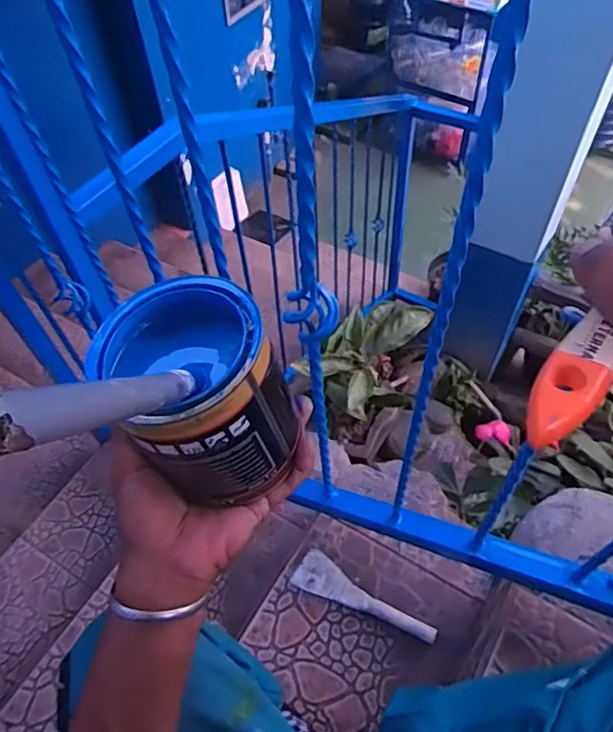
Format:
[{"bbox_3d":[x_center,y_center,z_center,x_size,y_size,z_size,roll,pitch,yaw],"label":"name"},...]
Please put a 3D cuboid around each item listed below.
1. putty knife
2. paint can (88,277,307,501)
[{"bbox_3d":[0.093,0.365,0.907,0.237,0.027,0.066,21,58,17],"label":"putty knife"},{"bbox_3d":[-0.069,0.018,0.380,0.094,0.115,0.109,-35,60,-20],"label":"paint can"}]

